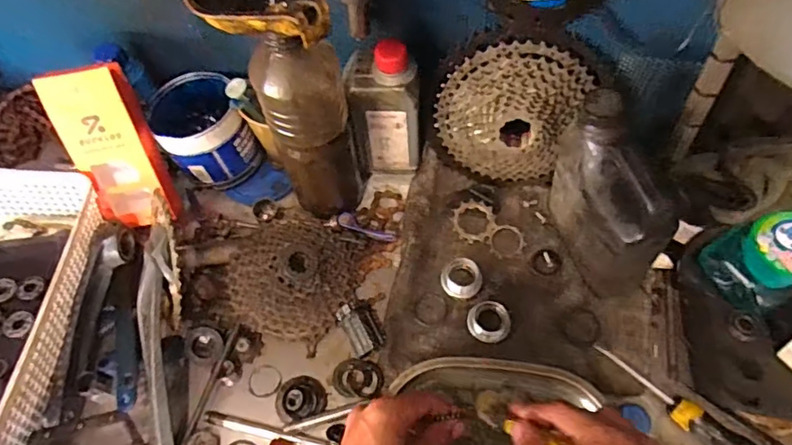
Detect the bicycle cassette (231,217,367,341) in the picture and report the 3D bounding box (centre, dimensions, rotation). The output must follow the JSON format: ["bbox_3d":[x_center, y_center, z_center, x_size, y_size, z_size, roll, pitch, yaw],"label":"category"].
[{"bbox_3d":[-0.109,0.052,0.567,0.126,0.052,0.126,-1,62,3],"label":"bicycle cassette"}]

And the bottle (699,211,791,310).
[{"bbox_3d":[0.364,0.017,0.493,0.161,0.046,0.074,-24,63,-9],"label":"bottle"}]

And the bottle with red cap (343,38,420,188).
[{"bbox_3d":[-0.013,-0.114,0.585,0.072,0.173,0.052,-3,62,2],"label":"bottle with red cap"}]

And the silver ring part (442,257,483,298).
[{"bbox_3d":[0.070,0.058,0.579,0.043,0.019,0.037,6,63,6],"label":"silver ring part"}]

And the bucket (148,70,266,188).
[{"bbox_3d":[-0.223,-0.106,0.633,0.095,0.084,0.110,-29,64,-12],"label":"bucket"}]

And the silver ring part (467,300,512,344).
[{"bbox_3d":[0.096,0.101,0.559,0.043,0.012,0.040,-1,62,3],"label":"silver ring part"}]

